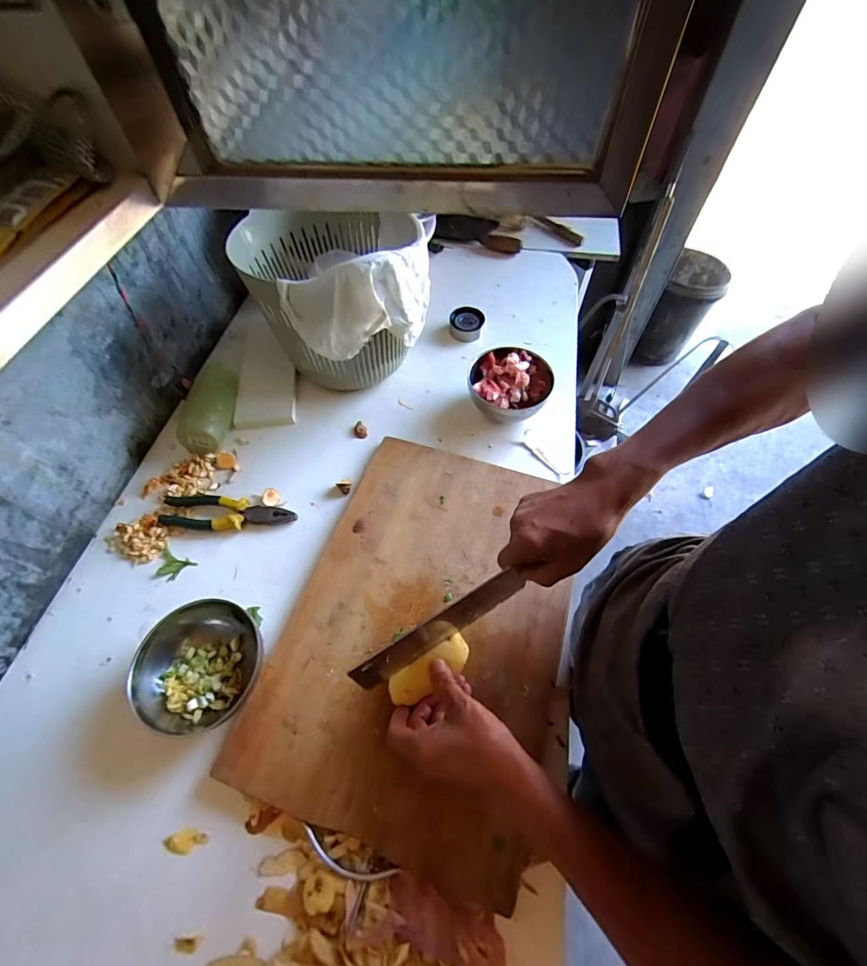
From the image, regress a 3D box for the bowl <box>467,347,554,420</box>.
[{"bbox_3d":[0.126,-0.151,0.698,0.135,0.078,0.127,0,60,1],"label":"bowl"}]

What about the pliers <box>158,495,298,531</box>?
[{"bbox_3d":[-0.308,0.045,0.620,0.201,0.022,0.054,4,60,3],"label":"pliers"}]

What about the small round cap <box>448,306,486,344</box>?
[{"bbox_3d":[0.064,-0.310,0.816,0.064,0.029,0.063,0,60,1],"label":"small round cap"}]

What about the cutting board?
[{"bbox_3d":[-0.004,0.166,0.541,0.328,0.028,0.479,16,62,10],"label":"cutting board"}]

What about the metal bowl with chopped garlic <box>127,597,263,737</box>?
[{"bbox_3d":[-0.281,0.220,0.499,0.135,0.058,0.136,0,60,1],"label":"metal bowl with chopped garlic"}]

